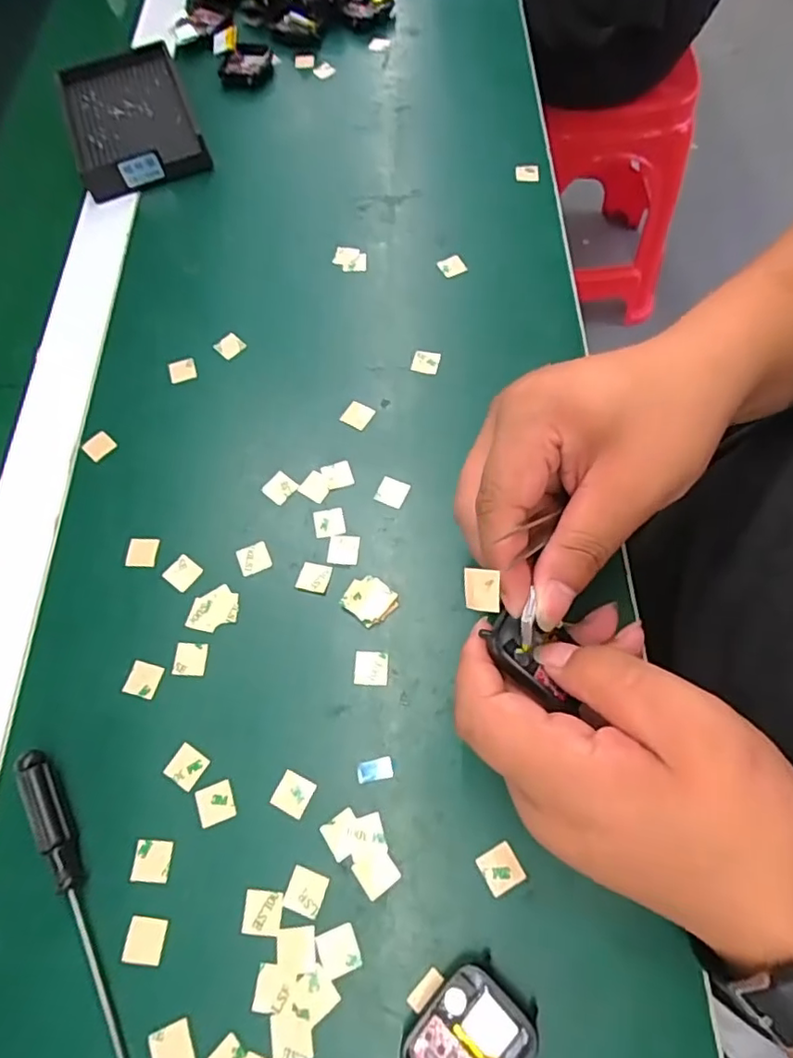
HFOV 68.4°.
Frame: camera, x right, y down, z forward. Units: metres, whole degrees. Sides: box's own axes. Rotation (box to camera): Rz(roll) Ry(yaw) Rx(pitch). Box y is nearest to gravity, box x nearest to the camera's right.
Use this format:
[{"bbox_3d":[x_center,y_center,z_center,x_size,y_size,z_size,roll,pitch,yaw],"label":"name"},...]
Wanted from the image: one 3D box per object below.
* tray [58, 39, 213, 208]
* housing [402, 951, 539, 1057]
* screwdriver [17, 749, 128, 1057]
[{"bbox_3d":[-0.203,-0.312,0.444,0.090,0.023,0.139,-21,66,-6],"label":"tray"},{"bbox_3d":[0.027,0.188,0.214,0.046,0.012,0.037,-40,70,-14],"label":"housing"},{"bbox_3d":[-0.131,0.153,0.237,0.012,0.014,0.130,-26,67,-9],"label":"screwdriver"}]

